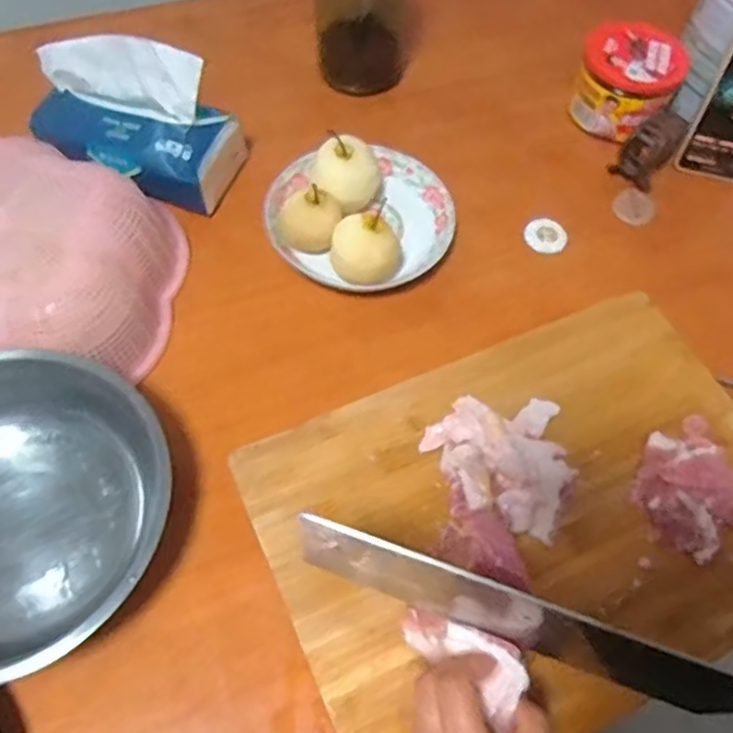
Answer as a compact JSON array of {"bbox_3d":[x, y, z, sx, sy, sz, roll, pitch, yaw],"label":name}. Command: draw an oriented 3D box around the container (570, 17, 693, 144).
[{"bbox_3d":[0.277,-0.302,0.713,0.103,0.084,0.097,21,61,8],"label":"container"}]

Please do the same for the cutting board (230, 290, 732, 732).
[{"bbox_3d":[0.134,0.107,0.500,0.392,0.027,0.276,-21,63,-15],"label":"cutting board"}]

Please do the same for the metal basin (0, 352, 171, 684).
[{"bbox_3d":[-0.250,0.096,0.456,0.209,0.058,0.222,30,62,13],"label":"metal basin"}]

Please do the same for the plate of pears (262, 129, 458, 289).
[{"bbox_3d":[-0.005,-0.151,0.616,0.169,0.075,0.156,2,60,-3],"label":"plate of pears"}]

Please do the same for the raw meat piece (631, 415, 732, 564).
[{"bbox_3d":[0.251,0.088,0.506,0.101,0.024,0.081,-39,69,-23],"label":"raw meat piece"}]

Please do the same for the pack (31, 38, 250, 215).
[{"bbox_3d":[-0.215,-0.225,0.615,0.184,0.116,0.088,12,60,3],"label":"pack"}]

